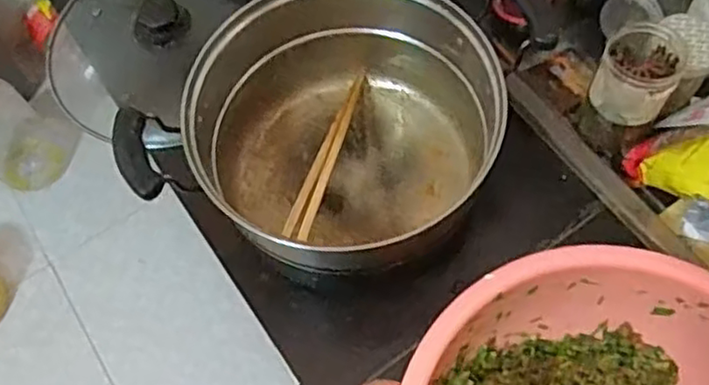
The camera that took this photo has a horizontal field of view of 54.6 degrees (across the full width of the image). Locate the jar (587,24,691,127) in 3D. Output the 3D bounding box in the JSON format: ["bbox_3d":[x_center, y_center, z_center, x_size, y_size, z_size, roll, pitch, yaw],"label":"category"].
[{"bbox_3d":[0.237,-0.099,0.579,0.061,0.055,0.067,-1,64,3],"label":"jar"}]

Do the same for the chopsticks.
[{"bbox_3d":[-0.018,-0.046,0.596,0.022,0.014,0.245,9,39,8],"label":"chopsticks"}]

